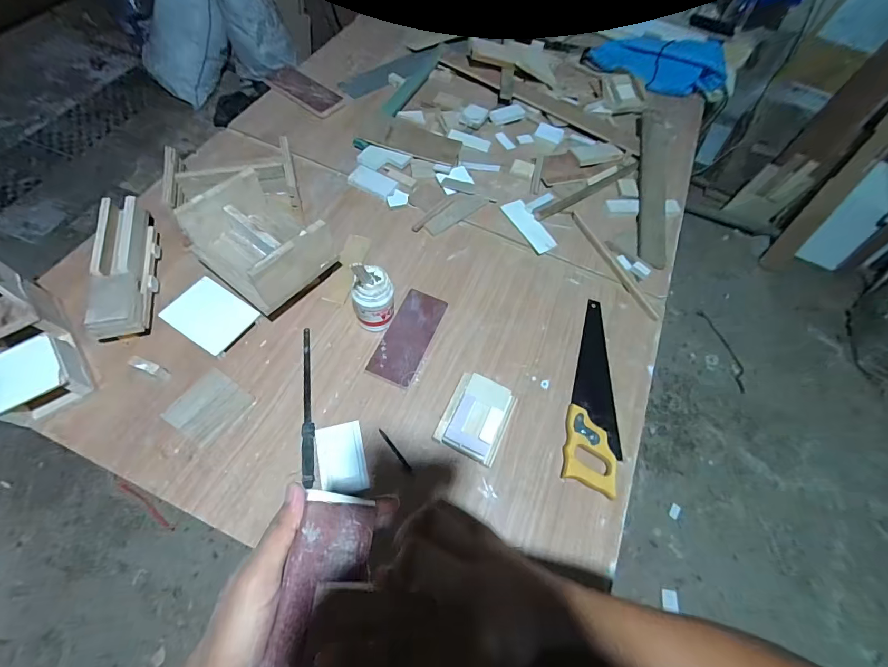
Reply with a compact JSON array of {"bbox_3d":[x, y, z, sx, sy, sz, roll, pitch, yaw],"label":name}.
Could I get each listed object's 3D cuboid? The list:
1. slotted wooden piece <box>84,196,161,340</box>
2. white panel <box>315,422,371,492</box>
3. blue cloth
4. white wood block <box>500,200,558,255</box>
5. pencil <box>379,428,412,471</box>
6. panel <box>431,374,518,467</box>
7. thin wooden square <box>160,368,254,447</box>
[{"bbox_3d":[-0.621,-0.132,0.767,0.083,0.069,0.292,-8,64,-10],"label":"slotted wooden piece"},{"bbox_3d":[-0.177,0.216,0.688,0.076,0.007,0.114,-10,64,-9],"label":"white panel"},{"bbox_3d":[0.722,-0.890,1.301,0.417,0.050,0.231,3,62,-6],"label":"blue cloth"},{"bbox_3d":[0.213,-0.268,0.984,0.065,0.006,0.169,-23,67,-15],"label":"white wood block"},{"bbox_3d":[-0.087,0.208,0.708,0.008,0.007,0.090,-37,71,-20],"label":"pencil"},{"bbox_3d":[0.061,0.151,0.722,0.112,0.048,0.143,24,64,8],"label":"panel"},{"bbox_3d":[-0.414,0.129,0.697,0.102,0.012,0.111,35,60,8],"label":"thin wooden square"}]

